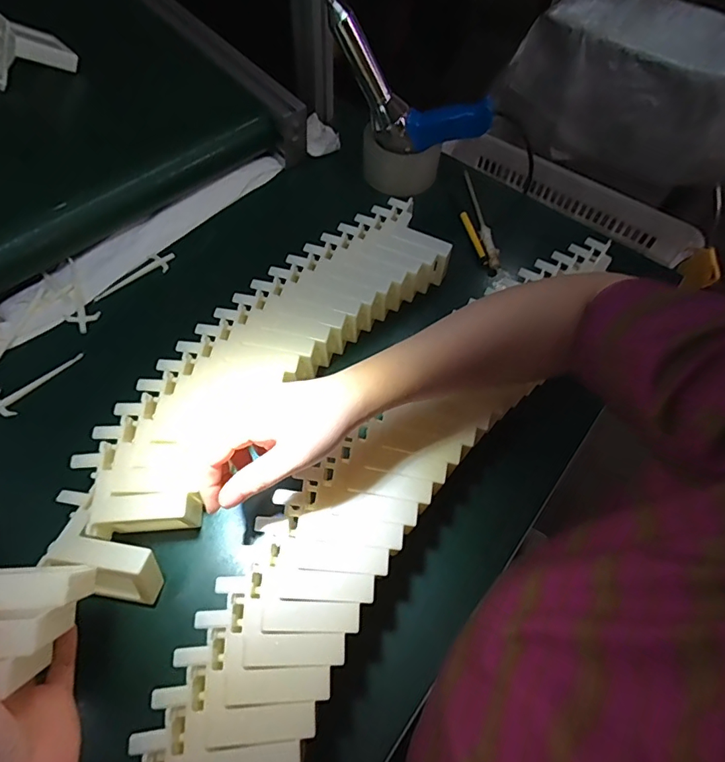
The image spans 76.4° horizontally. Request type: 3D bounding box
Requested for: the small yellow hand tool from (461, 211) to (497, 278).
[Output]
[{"bbox_3d":[0.152,-0.182,0.608,0.012,0.007,0.113,-12,62,-10],"label":"small yellow hand tool"}]

